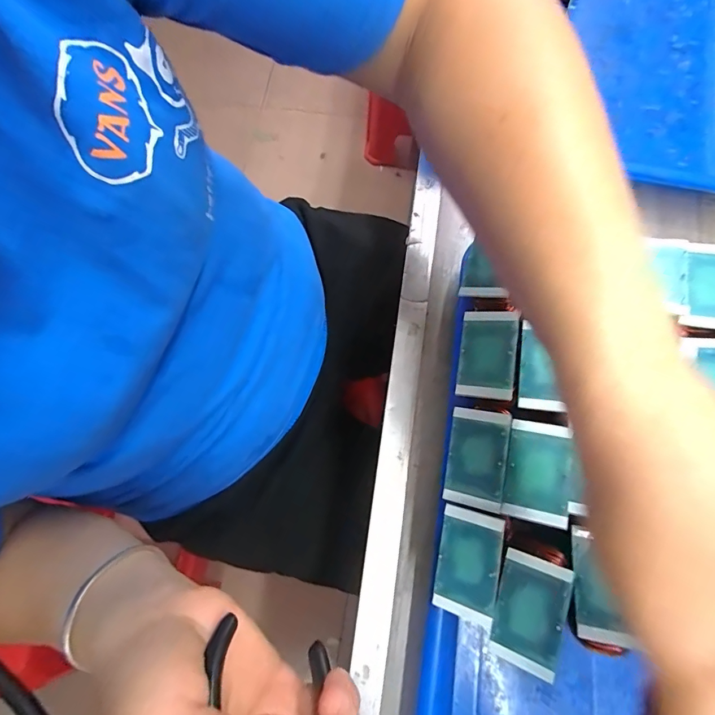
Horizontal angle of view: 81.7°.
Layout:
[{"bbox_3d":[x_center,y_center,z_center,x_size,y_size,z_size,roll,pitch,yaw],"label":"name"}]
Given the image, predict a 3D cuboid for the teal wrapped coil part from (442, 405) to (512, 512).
[{"bbox_3d":[0.066,0.054,0.226,0.031,0.020,0.050,0,81,29],"label":"teal wrapped coil part"}]

